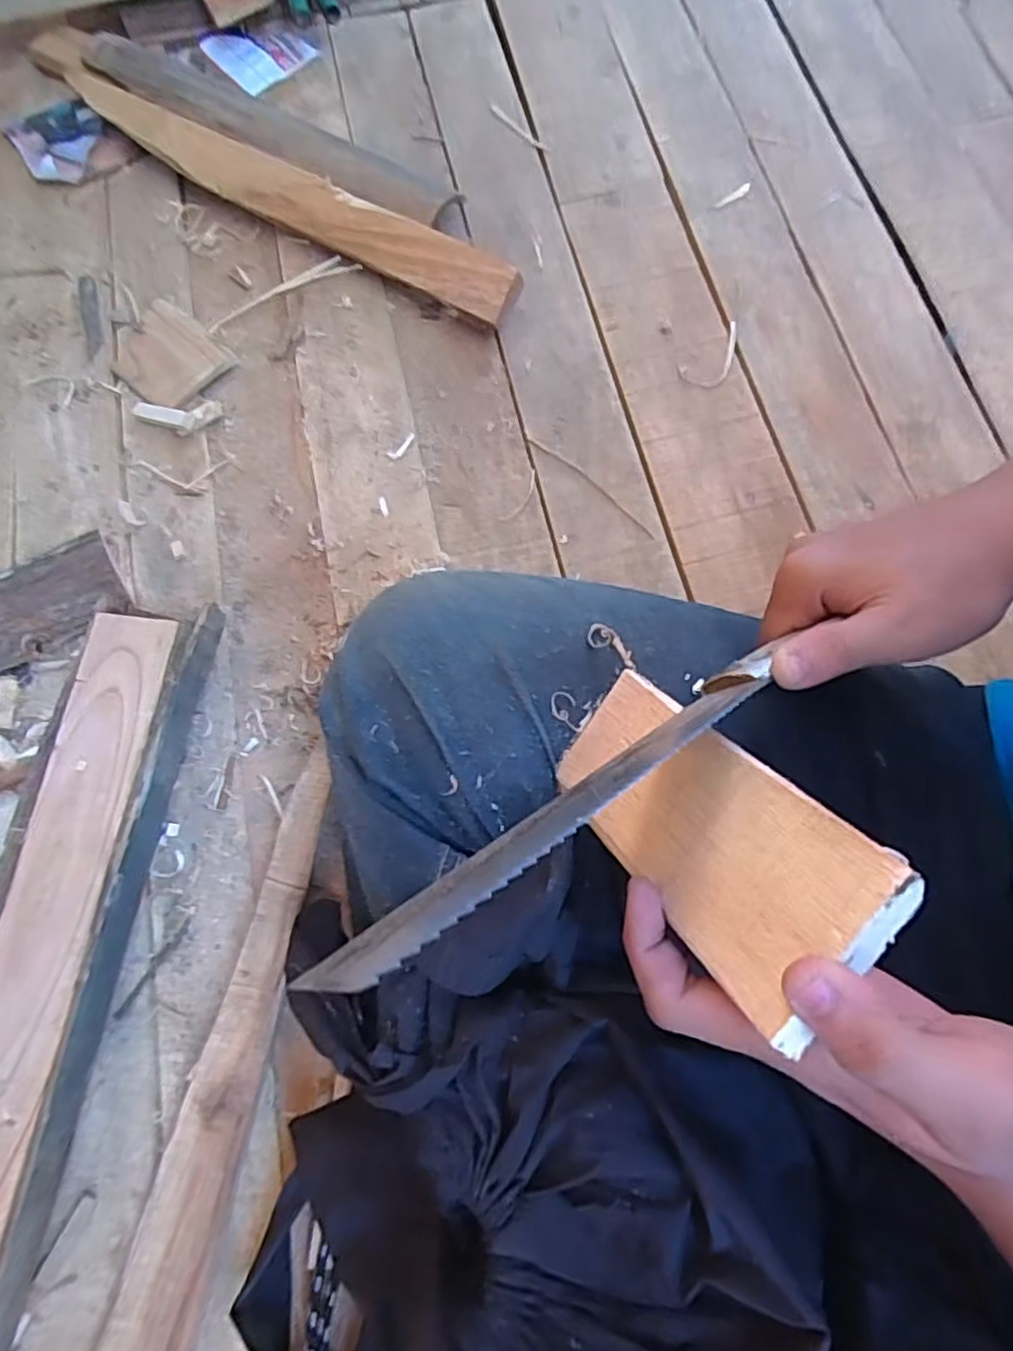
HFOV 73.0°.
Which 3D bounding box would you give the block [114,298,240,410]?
[{"bbox_3d":[-0.307,-0.289,0.614,0.112,0.010,0.081,40,77,14],"label":"block"}]

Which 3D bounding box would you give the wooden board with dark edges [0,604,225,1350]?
[{"bbox_3d":[-0.278,0.149,0.418,0.100,0.029,0.400,6,72,3],"label":"wooden board with dark edges"}]

